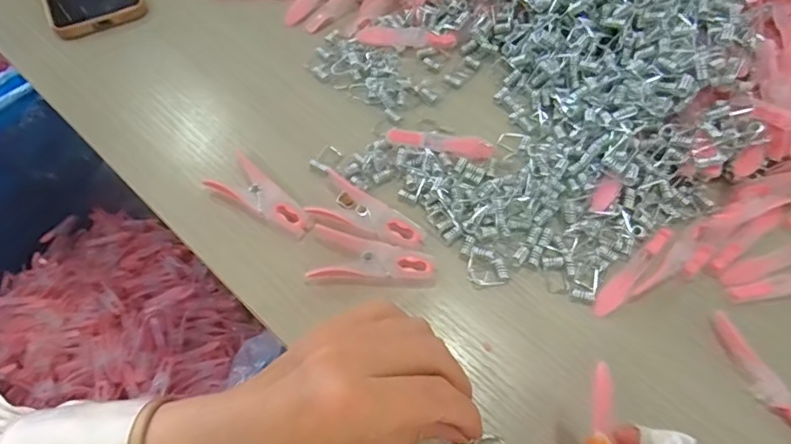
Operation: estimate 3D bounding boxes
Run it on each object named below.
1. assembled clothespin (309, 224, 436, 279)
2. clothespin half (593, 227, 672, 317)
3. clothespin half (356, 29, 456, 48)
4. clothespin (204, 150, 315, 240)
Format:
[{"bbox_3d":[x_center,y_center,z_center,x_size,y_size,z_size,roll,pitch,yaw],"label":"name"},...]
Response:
[{"bbox_3d":[-0.014,0.020,0.324,0.076,0.011,0.039,4,61,2],"label":"assembled clothespin"},{"bbox_3d":[0.150,0.031,0.322,0.076,0.008,0.012,-40,68,-20],"label":"clothespin half"},{"bbox_3d":[0.009,-0.152,0.417,0.078,0.008,0.016,3,61,1],"label":"clothespin half"},{"bbox_3d":[-0.089,-0.016,0.343,0.078,0.011,0.028,36,67,18],"label":"clothespin"}]

